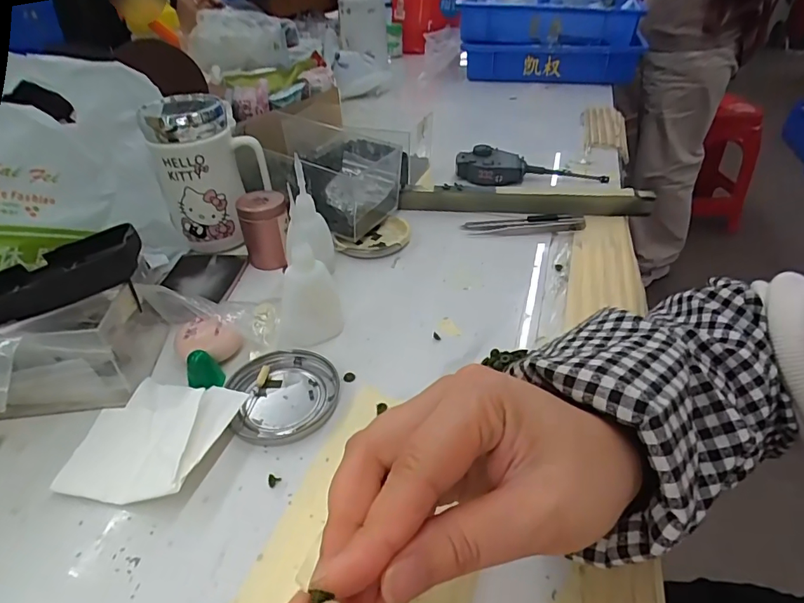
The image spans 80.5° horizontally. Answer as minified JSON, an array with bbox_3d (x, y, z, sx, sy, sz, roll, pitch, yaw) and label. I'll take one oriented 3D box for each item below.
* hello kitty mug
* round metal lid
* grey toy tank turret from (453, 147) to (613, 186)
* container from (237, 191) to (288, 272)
[{"bbox_3d":[-0.188,-0.128,0.472,0.098,0.129,0.074,-22,43,-26],"label":"hello kitty mug"},{"bbox_3d":[-0.081,0.063,0.332,0.074,0.008,0.074,0,38,0],"label":"round metal lid"},{"bbox_3d":[0.163,-0.172,0.603,0.184,0.032,0.050,1,38,1],"label":"grey toy tank turret"},{"bbox_3d":[-0.130,-0.069,0.456,0.045,0.062,0.039,-12,40,-14],"label":"container"}]

